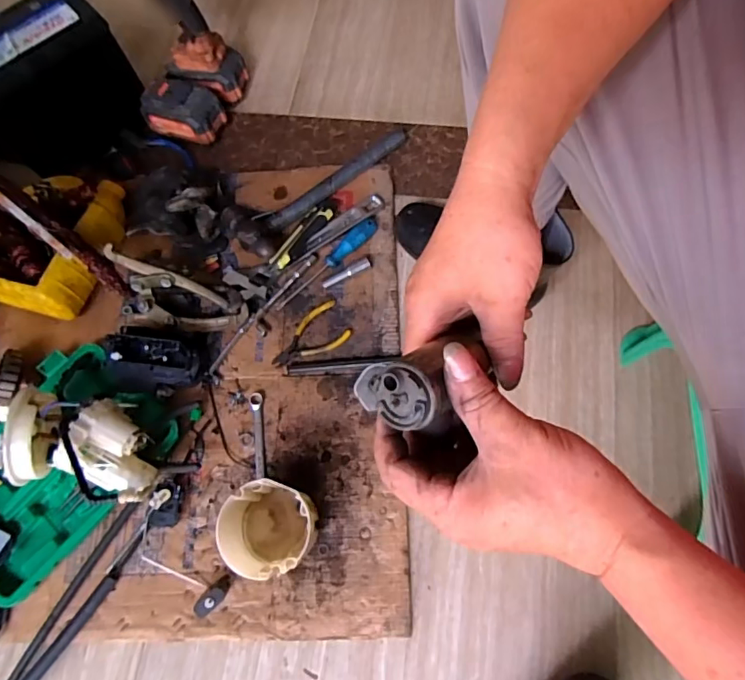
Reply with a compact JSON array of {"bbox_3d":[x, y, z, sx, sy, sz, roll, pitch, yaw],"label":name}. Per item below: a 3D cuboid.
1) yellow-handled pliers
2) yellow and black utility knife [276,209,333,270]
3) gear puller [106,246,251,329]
[{"bbox_3d":[-0.090,-0.001,0.748,0.124,0.007,0.071,-37,71,-12],"label":"yellow-handled pliers"},{"bbox_3d":[-0.106,-0.156,0.793,0.022,0.023,0.121,35,73,15],"label":"yellow and black utility knife"},{"bbox_3d":[-0.282,-0.058,0.733,0.193,0.092,0.072,11,69,7],"label":"gear puller"}]

